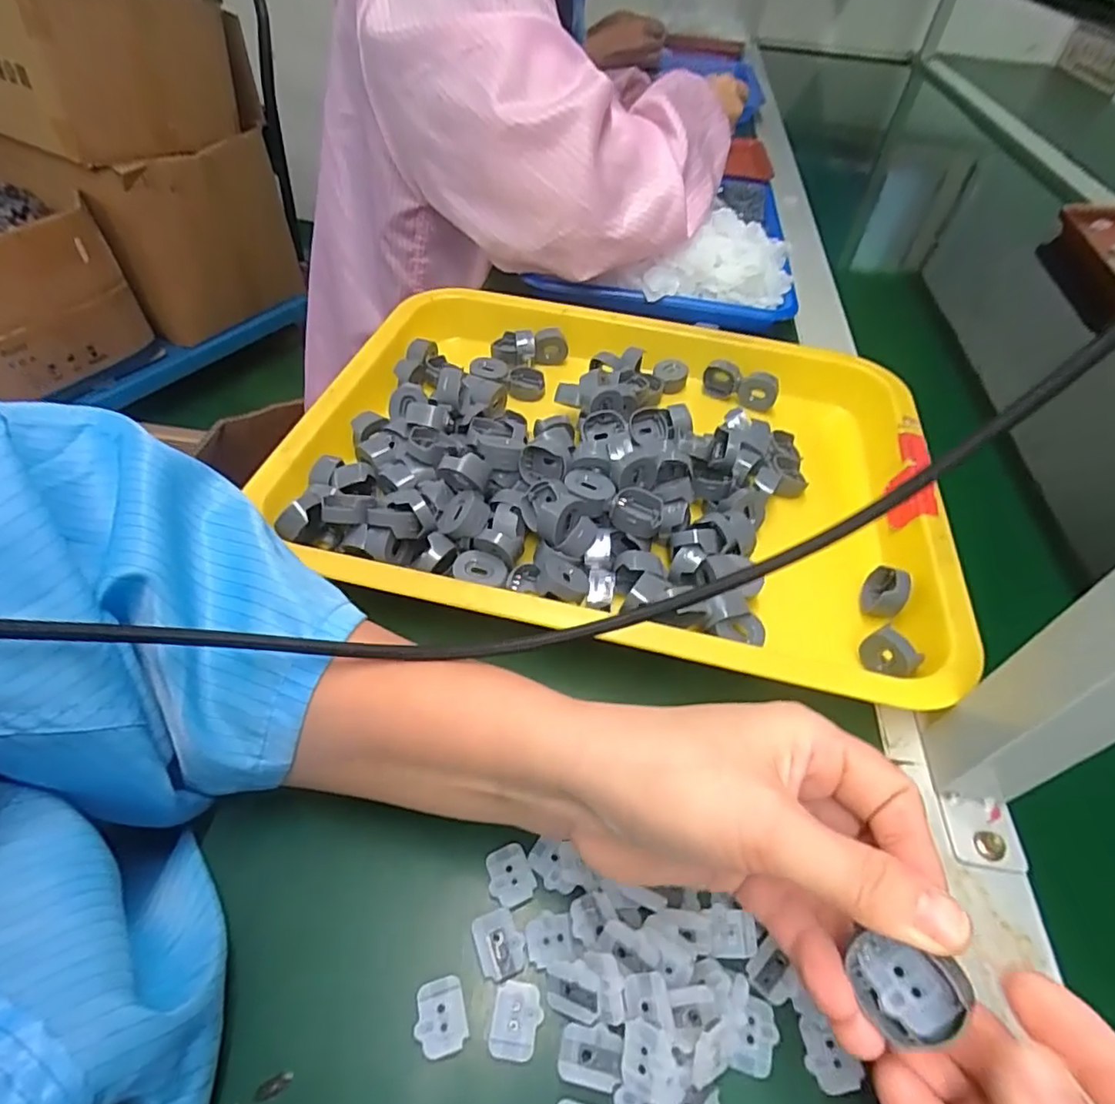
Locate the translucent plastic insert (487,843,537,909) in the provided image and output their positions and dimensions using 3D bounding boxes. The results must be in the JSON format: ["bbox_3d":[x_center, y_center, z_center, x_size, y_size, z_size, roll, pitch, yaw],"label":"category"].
[{"bbox_3d":[-0.019,0.128,0.239,0.017,0.004,0.022,-20,53,-20],"label":"translucent plastic insert"}]

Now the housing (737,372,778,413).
[{"bbox_3d":[0.149,-0.119,0.446,0.028,0.025,0.015,22,51,15],"label":"housing"}]

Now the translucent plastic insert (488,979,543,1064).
[{"bbox_3d":[-0.014,0.163,0.208,0.017,0.004,0.021,8,49,3],"label":"translucent plastic insert"}]

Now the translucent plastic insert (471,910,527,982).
[{"bbox_3d":[-0.021,0.146,0.223,0.017,0.004,0.022,-15,52,-17],"label":"translucent plastic insert"}]

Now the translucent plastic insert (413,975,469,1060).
[{"bbox_3d":[-0.041,0.161,0.208,0.017,0.004,0.021,-11,51,-13],"label":"translucent plastic insert"}]

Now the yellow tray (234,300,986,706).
[{"bbox_3d":[0.048,-0.065,0.387,0.396,0.049,0.304,13,49,7],"label":"yellow tray"}]

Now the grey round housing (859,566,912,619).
[{"bbox_3d":[0.179,0.022,0.329,0.017,0.026,0.025,18,50,12],"label":"grey round housing"}]

